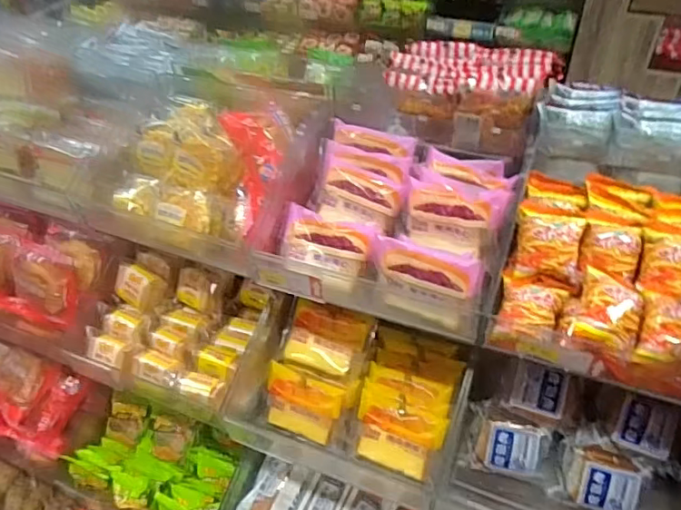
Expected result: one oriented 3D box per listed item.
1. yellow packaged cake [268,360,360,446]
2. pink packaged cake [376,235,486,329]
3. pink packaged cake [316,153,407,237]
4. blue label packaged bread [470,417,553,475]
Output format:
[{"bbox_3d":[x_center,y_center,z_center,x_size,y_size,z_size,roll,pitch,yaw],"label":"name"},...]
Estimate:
[{"bbox_3d":[-0.046,0.226,0.815,0.132,0.095,0.042,10,6,15],"label":"yellow packaged cake"},{"bbox_3d":[0.098,0.032,0.650,0.141,0.091,0.043,18,48,22],"label":"pink packaged cake"},{"bbox_3d":[0.026,-0.082,0.752,0.130,0.038,0.079,19,90,16],"label":"pink packaged cake"},{"bbox_3d":[0.242,0.268,0.758,0.105,0.089,0.039,9,6,15],"label":"blue label packaged bread"}]

